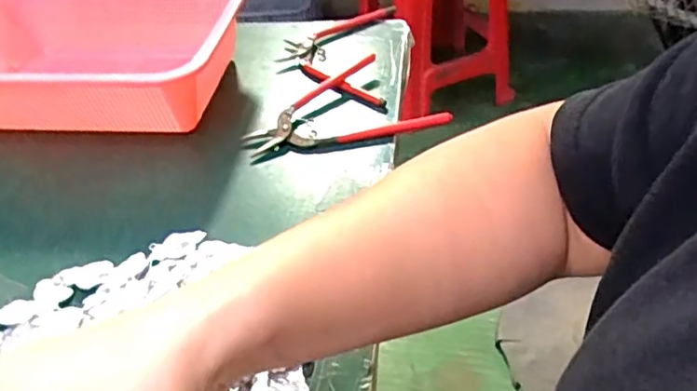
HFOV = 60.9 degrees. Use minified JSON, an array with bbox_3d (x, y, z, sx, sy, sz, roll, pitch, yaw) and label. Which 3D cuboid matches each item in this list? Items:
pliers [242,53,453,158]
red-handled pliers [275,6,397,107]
[{"bbox_3d":[-0.005,-0.081,0.510,0.165,0.015,0.103,-9,44,-3],"label":"pliers"},{"bbox_3d":[-0.013,-0.139,0.577,0.105,0.010,0.161,0,44,7],"label":"red-handled pliers"}]

